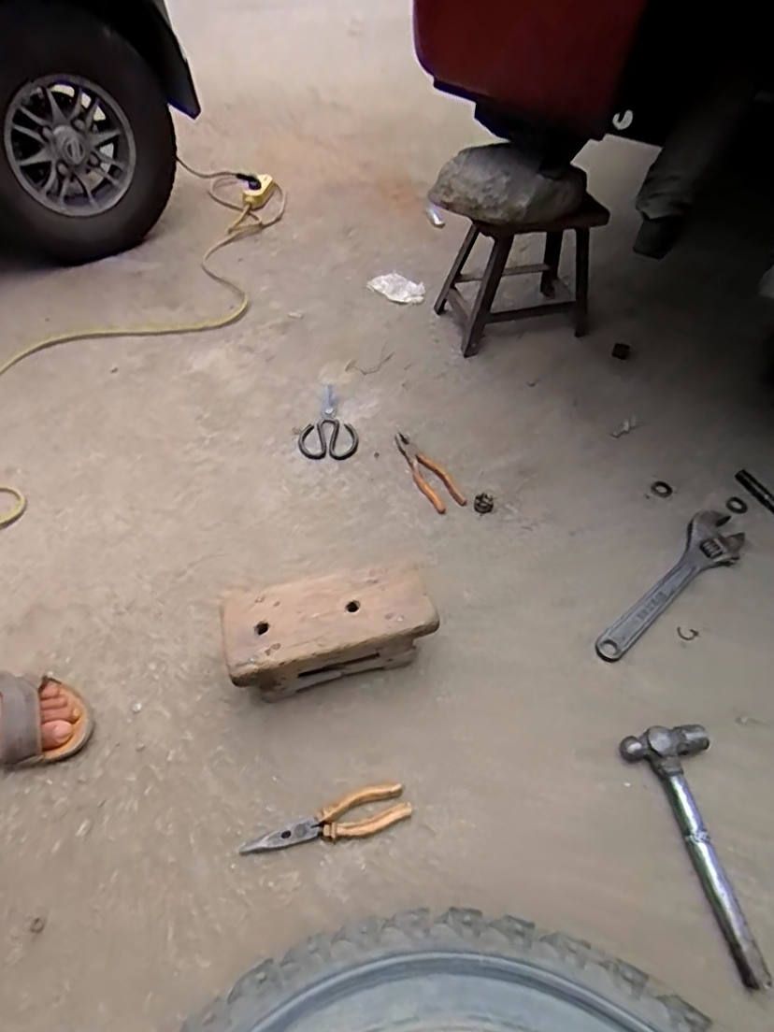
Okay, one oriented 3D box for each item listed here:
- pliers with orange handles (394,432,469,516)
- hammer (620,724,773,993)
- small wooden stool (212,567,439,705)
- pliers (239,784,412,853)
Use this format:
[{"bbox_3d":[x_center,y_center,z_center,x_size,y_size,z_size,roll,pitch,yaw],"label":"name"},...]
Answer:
[{"bbox_3d":[0.065,-0.081,1.037,0.057,0.015,0.194,-23,56,-19],"label":"pliers with orange handles"},{"bbox_3d":[0.370,0.367,0.665,0.098,0.031,0.253,-9,52,-10],"label":"hammer"},{"bbox_3d":[-0.076,0.149,0.768,0.250,0.116,0.113,-12,53,-12],"label":"small wooden stool"},{"bbox_3d":[-0.069,0.360,0.683,0.189,0.009,0.045,-16,54,-15],"label":"pliers"}]

